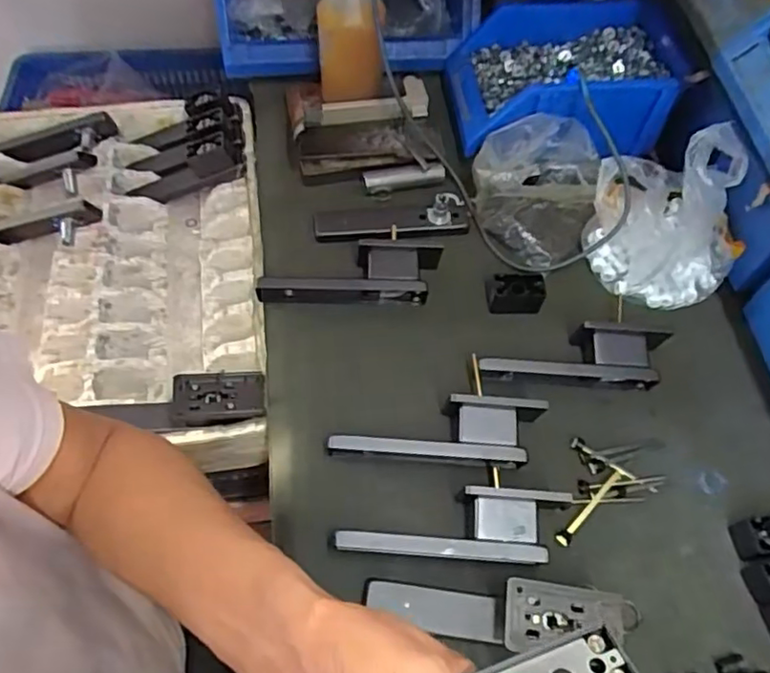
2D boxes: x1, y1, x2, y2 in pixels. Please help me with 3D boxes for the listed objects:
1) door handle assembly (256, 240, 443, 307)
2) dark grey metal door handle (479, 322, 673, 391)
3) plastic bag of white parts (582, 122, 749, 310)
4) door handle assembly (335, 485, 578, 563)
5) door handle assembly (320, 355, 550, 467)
[{"bbox_3d":[-0.034,-0.066,0.617,0.180,0.036,0.061,-1,59,-1],"label":"door handle assembly"},{"bbox_3d":[0.178,0.020,0.586,0.175,0.048,0.052,0,59,0],"label":"dark grey metal door handle"},{"bbox_3d":[0.281,-0.128,0.601,0.156,0.163,0.125,38,66,20],"label":"plastic bag of white parts"},{"bbox_3d":[0.054,0.149,0.489,0.185,0.038,0.061,2,59,1],"label":"door handle assembly"},{"bbox_3d":[0.047,0.065,0.545,0.183,0.044,0.098,4,59,2],"label":"door handle assembly"}]

